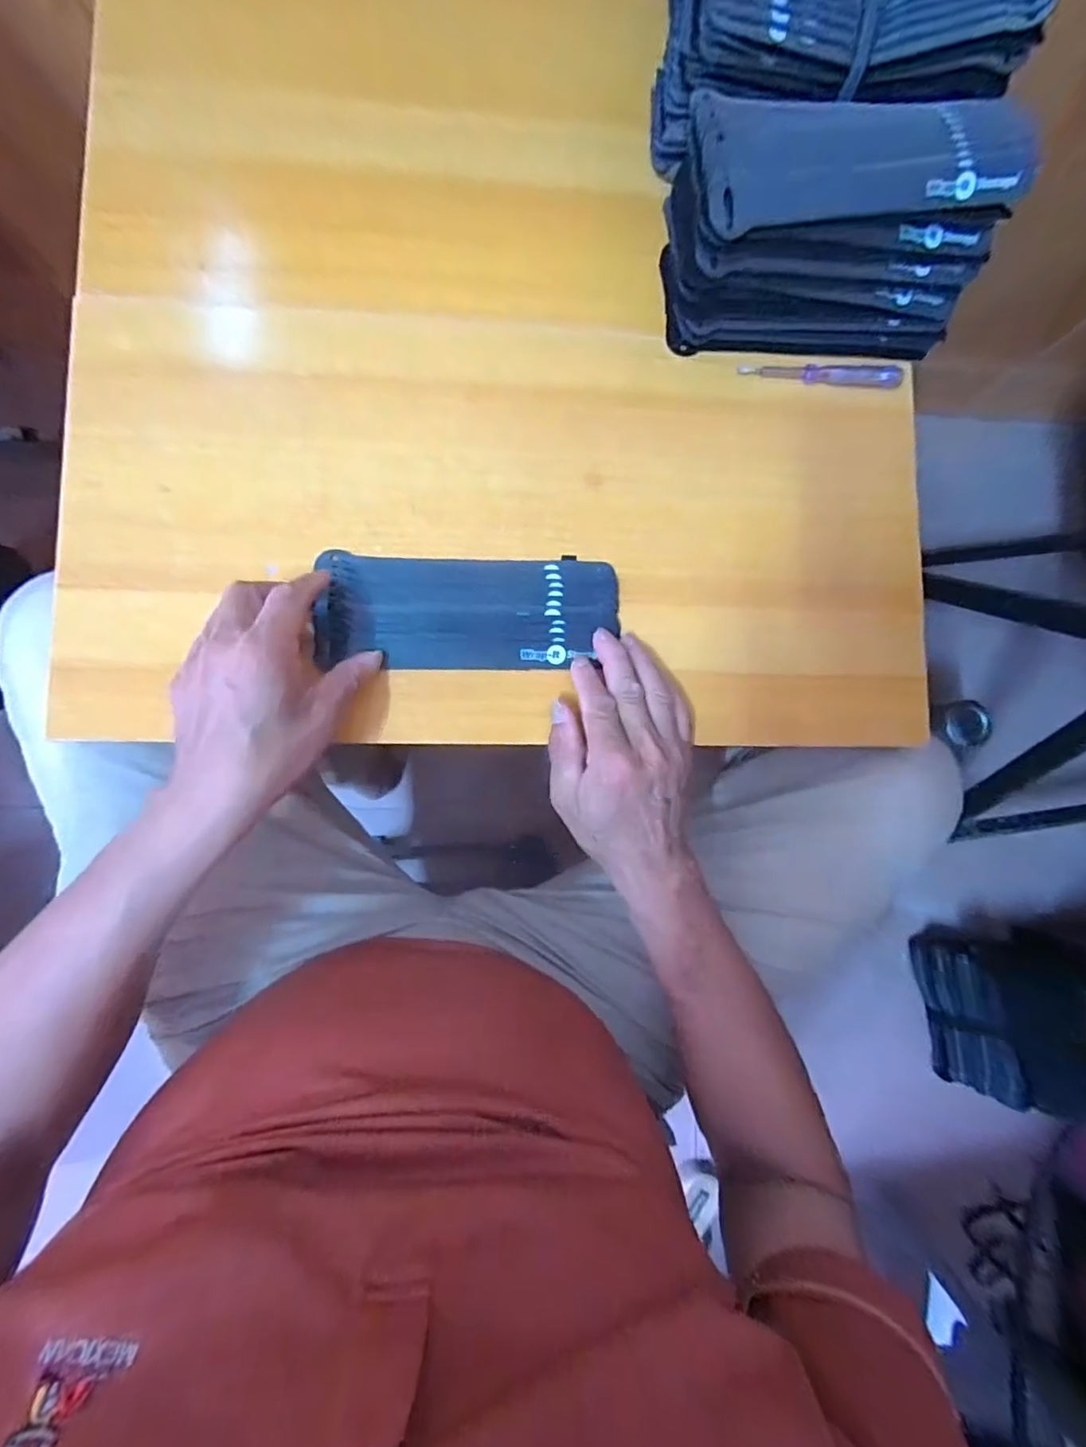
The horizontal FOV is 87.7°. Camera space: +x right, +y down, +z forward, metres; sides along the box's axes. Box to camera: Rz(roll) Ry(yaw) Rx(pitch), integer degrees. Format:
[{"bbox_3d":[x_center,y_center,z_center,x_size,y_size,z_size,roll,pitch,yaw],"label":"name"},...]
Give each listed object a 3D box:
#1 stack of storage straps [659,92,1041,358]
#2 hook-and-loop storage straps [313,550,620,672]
[{"bbox_3d":[0.186,-0.321,0.370,0.204,0.092,0.115,-8,88,-6],"label":"stack of storage straps"},{"bbox_3d":[-0.048,-0.077,0.385,0.196,0.012,0.077,-1,83,-5],"label":"hook-and-loop storage straps"}]

